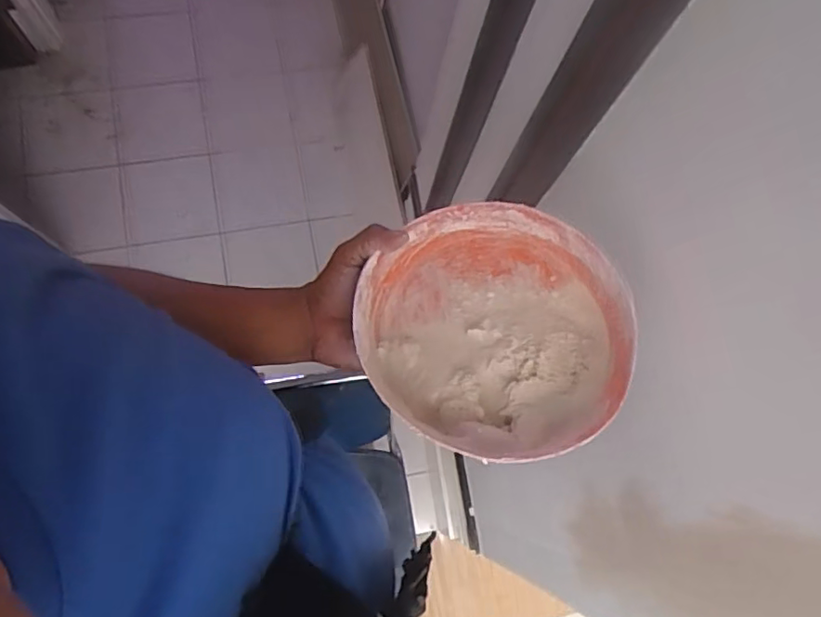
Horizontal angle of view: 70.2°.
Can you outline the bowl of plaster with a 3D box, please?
[{"bbox_3d":[0.063,0.016,0.466,0.203,0.071,0.188,1,71,-2],"label":"bowl of plaster"}]

